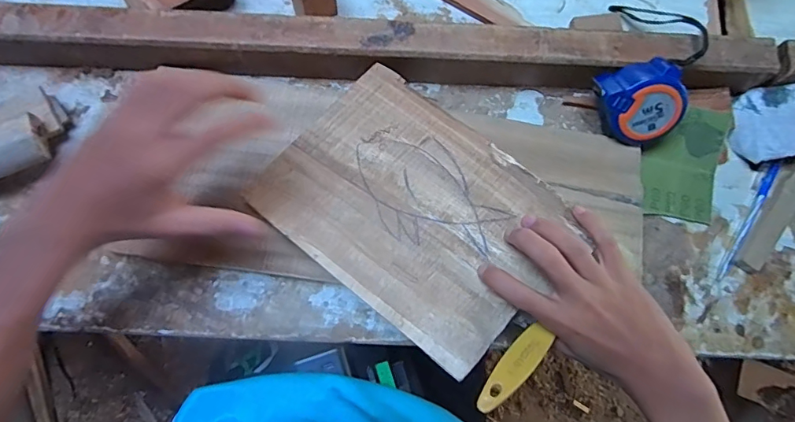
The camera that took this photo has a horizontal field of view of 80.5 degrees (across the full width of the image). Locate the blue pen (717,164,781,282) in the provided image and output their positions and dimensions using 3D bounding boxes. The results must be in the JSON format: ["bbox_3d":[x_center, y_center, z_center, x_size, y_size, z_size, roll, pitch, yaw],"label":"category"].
[{"bbox_3d":[0.306,0.009,0.410,0.008,0.005,0.119,32,78,6],"label":"blue pen"}]

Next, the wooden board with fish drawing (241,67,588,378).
[{"bbox_3d":[0.011,-0.005,0.361,0.210,0.006,0.157,37,77,13],"label":"wooden board with fish drawing"}]

